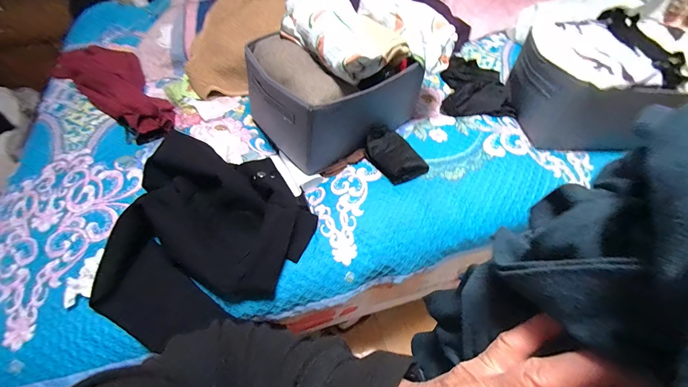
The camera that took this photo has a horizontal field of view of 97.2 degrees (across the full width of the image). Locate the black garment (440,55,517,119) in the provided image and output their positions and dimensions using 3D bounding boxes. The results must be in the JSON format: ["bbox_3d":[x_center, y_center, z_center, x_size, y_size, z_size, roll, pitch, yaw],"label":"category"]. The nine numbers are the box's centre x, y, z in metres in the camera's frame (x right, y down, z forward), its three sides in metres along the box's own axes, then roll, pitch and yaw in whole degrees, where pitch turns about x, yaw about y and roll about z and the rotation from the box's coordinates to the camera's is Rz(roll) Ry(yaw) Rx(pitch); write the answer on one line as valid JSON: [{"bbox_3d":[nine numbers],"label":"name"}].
[{"bbox_3d":[0.370,-0.309,0.860,0.193,0.047,0.230,2,56,1],"label":"black garment"}]

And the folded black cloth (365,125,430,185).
[{"bbox_3d":[0.111,-0.095,0.696,0.088,0.042,0.154,-29,61,-18],"label":"folded black cloth"}]

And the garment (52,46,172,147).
[{"bbox_3d":[-0.609,-0.282,0.801,0.174,0.063,0.468,-38,64,-23],"label":"garment"}]

